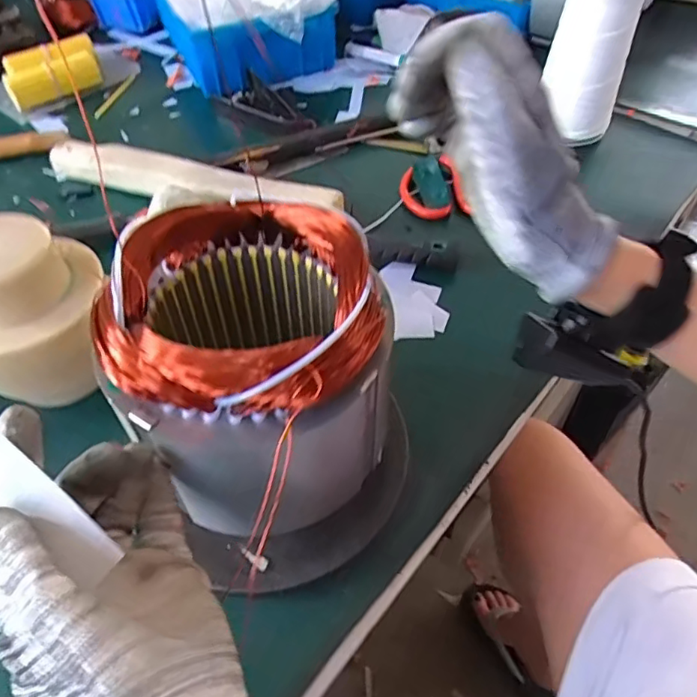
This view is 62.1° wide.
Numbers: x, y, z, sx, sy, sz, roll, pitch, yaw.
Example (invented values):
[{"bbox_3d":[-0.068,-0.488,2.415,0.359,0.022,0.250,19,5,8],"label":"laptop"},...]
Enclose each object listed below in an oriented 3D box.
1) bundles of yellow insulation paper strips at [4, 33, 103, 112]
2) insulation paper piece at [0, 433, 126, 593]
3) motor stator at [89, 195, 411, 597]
[{"bbox_3d":[-0.377,-0.355,0.737,0.112,0.040,0.086,-17,51,-12],"label":"bundles of yellow insulation paper strips"},{"bbox_3d":[-0.122,0.065,0.223,0.068,0.004,0.023,40,70,7],"label":"insulation paper piece"},{"bbox_3d":[-0.047,0.029,0.336,0.134,0.171,0.153,-21,54,-15],"label":"motor stator"}]

